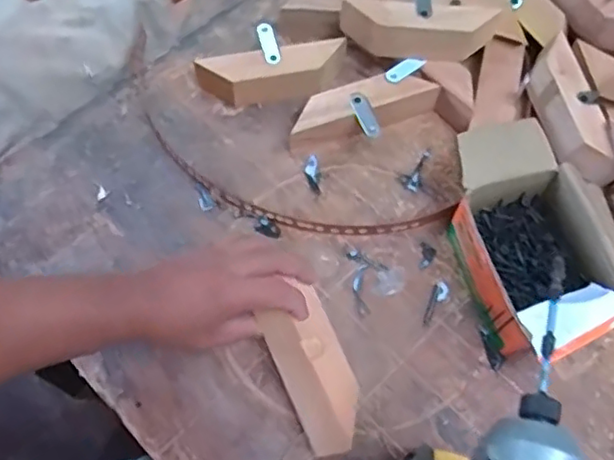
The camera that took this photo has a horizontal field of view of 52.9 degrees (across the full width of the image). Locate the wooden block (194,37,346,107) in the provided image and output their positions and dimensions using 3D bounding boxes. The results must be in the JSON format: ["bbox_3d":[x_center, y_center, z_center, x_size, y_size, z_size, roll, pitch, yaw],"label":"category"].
[{"bbox_3d":[-0.034,-0.163,0.641,0.152,0.033,0.046,-12,66,-6],"label":"wooden block"}]

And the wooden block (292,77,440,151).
[{"bbox_3d":[0.053,-0.125,0.630,0.157,0.041,0.042,-20,67,-10],"label":"wooden block"}]

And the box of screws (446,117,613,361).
[{"bbox_3d":[0.197,0.011,0.549,0.120,0.073,0.204,-14,66,-7],"label":"box of screws"}]

